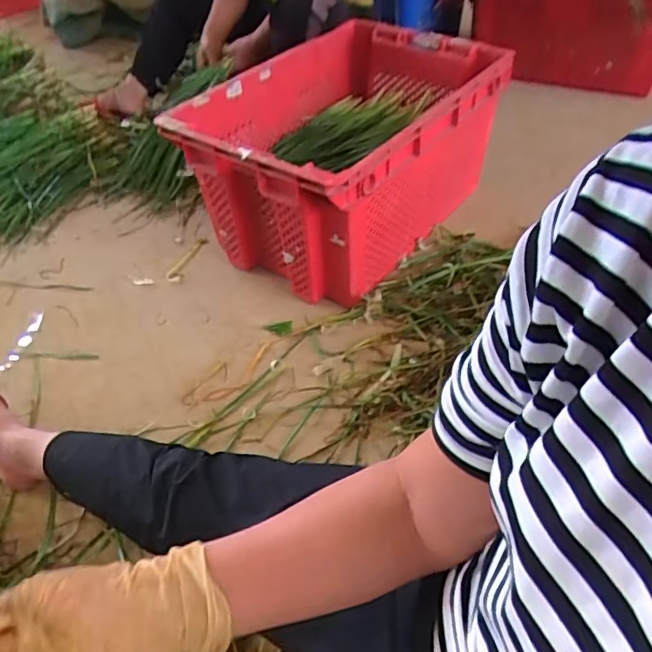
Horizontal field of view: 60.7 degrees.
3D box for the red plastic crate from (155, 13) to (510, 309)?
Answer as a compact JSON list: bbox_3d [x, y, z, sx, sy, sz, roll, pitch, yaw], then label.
[{"bbox_3d":[0.040,-0.379,1.196,0.457,0.321,0.653,29,53,27],"label":"red plastic crate"}]

